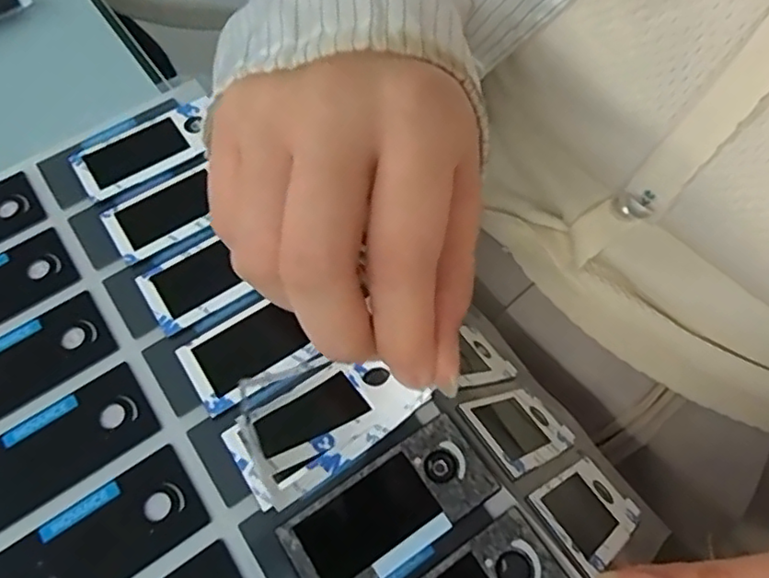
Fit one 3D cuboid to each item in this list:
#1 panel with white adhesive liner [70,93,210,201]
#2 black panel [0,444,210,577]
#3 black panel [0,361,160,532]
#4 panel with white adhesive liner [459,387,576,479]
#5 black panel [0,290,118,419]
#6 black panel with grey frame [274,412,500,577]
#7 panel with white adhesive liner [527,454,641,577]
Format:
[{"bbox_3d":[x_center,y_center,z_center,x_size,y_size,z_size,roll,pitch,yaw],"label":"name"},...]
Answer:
[{"bbox_3d":[-0.094,-0.058,0.237,0.056,0.004,0.030,-31,66,-13],"label":"panel with white adhesive liner"},{"bbox_3d":[-0.081,0.071,0.169,0.058,0.004,0.026,-33,66,-14],"label":"black panel"},{"bbox_3d":[-0.100,0.048,0.182,0.058,0.004,0.027,-34,66,-15],"label":"black panel"},{"bbox_3d":[0.047,0.047,0.209,0.004,0.059,0.029,-49,65,22],"label":"panel with white adhesive liner"},{"bbox_3d":[-0.119,0.024,0.195,0.057,0.004,0.027,-34,66,-15],"label":"black panel"},{"bbox_3d":[0.001,0.062,0.170,0.058,0.004,0.027,-32,66,-14],"label":"black panel with grey frame"},{"bbox_3d":[0.066,0.070,0.194,0.004,0.058,0.027,-47,63,25],"label":"panel with white adhesive liner"}]

